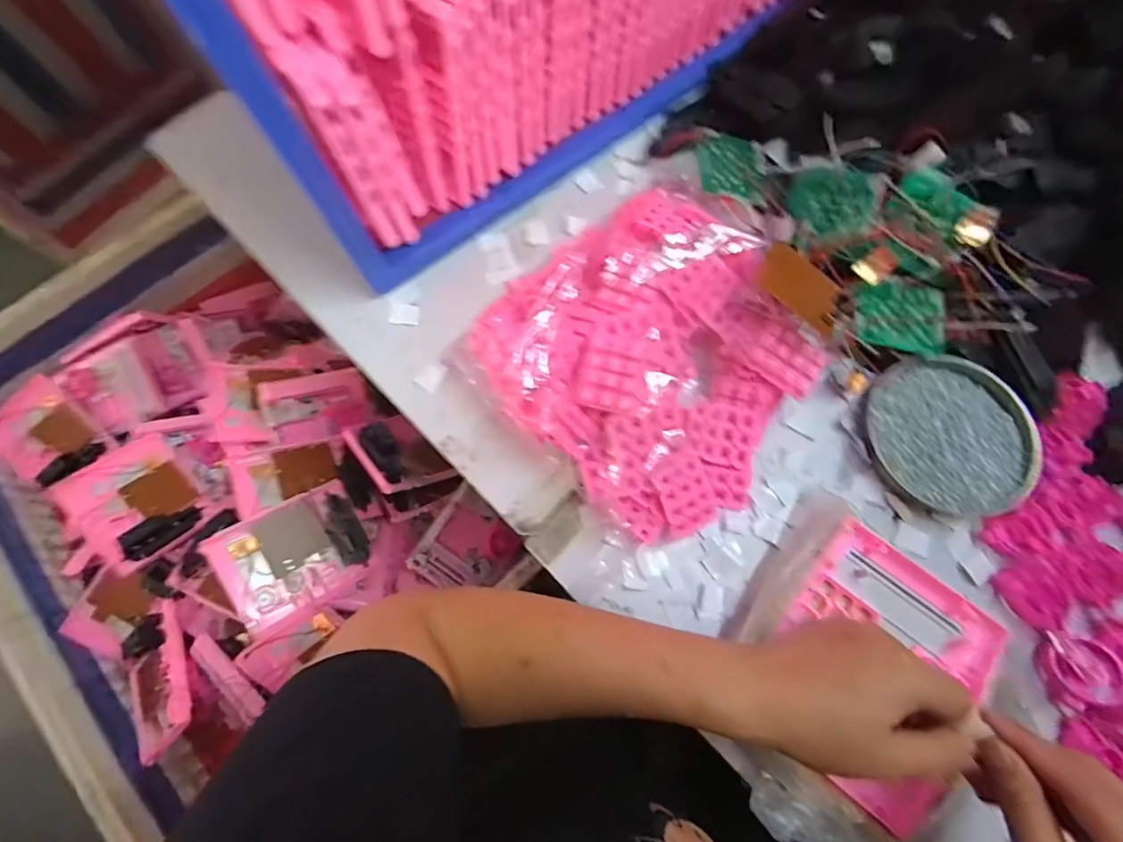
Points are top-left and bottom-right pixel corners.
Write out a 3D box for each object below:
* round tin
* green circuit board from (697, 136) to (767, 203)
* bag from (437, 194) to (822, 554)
[{"bbox_3d":[0.332,0.012,0.427,0.138,0.015,0.130,0,73,1],"label":"round tin"},{"bbox_3d":[0.156,-0.236,0.467,0.061,0.006,0.069,5,71,-6],"label":"green circuit board"},{"bbox_3d":[0.084,-0.051,0.420,0.250,0.063,0.248,-41,77,-11],"label":"bag"}]

